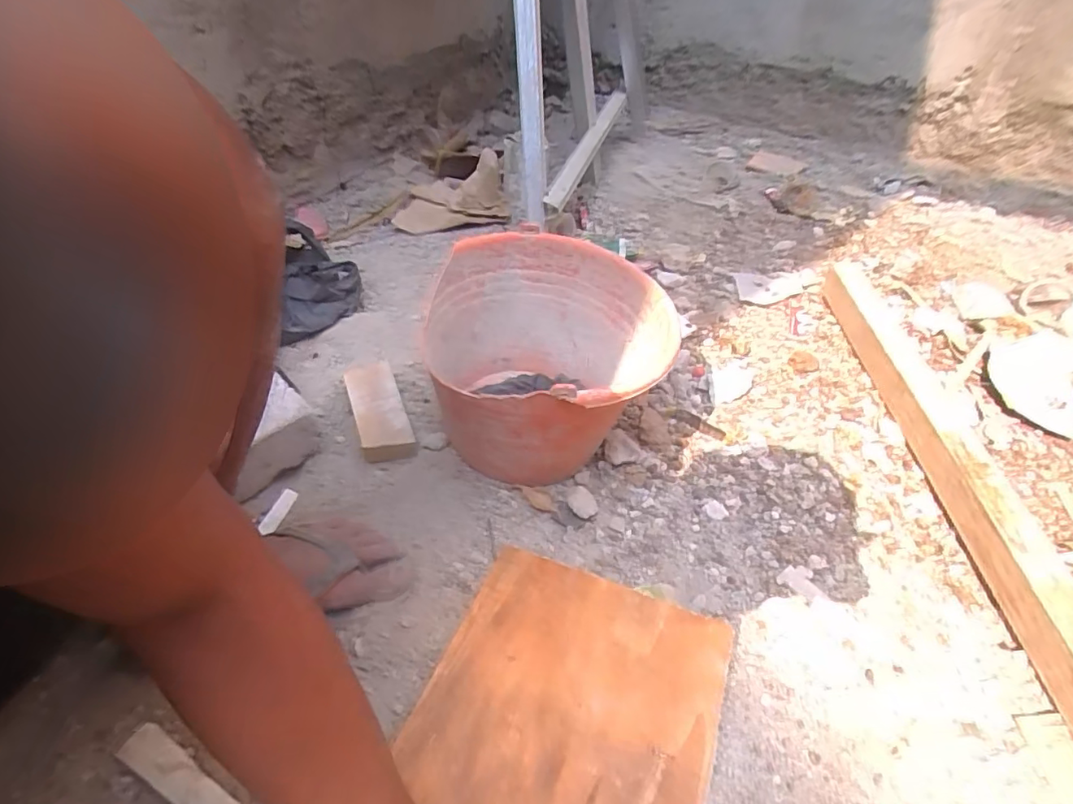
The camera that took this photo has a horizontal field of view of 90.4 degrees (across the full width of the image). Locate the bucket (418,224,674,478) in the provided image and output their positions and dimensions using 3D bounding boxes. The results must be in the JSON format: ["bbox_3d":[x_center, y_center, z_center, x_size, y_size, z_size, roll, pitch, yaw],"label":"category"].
[{"bbox_3d":[0.011,-0.035,0.623,0.250,0.199,0.272,2,46,-3],"label":"bucket"}]

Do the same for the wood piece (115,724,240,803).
[{"bbox_3d":[-0.277,0.290,0.413,0.112,0.004,0.026,23,48,16],"label":"wood piece"}]

